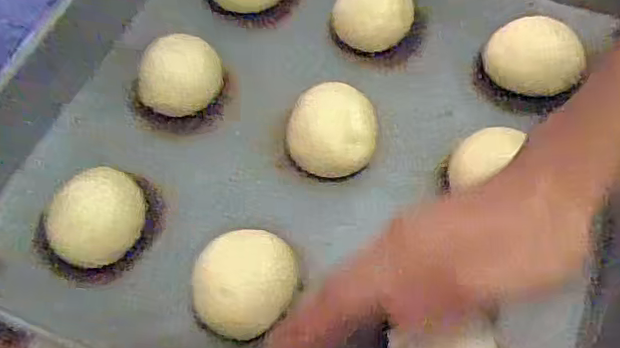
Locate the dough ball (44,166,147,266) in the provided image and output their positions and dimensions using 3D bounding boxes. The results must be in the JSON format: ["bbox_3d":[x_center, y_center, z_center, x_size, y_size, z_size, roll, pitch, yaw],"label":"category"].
[{"bbox_3d":[-0.139,0.029,0.403,0.052,0.035,0.066,14,61,10],"label":"dough ball"}]

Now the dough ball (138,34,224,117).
[{"bbox_3d":[-0.097,-0.073,0.463,0.058,0.033,0.056,-1,59,1],"label":"dough ball"}]

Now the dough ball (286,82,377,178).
[{"bbox_3d":[0.017,-0.027,0.437,0.061,0.041,0.067,12,60,9],"label":"dough ball"}]

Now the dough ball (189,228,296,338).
[{"bbox_3d":[-0.038,0.068,0.369,0.060,0.041,0.054,-4,59,-1],"label":"dough ball"}]

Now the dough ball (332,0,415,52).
[{"bbox_3d":[0.051,-0.128,0.490,0.060,0.033,0.052,13,60,9],"label":"dough ball"}]

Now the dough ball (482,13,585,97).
[{"bbox_3d":[0.167,-0.088,0.459,0.065,0.033,0.055,7,60,5],"label":"dough ball"}]

